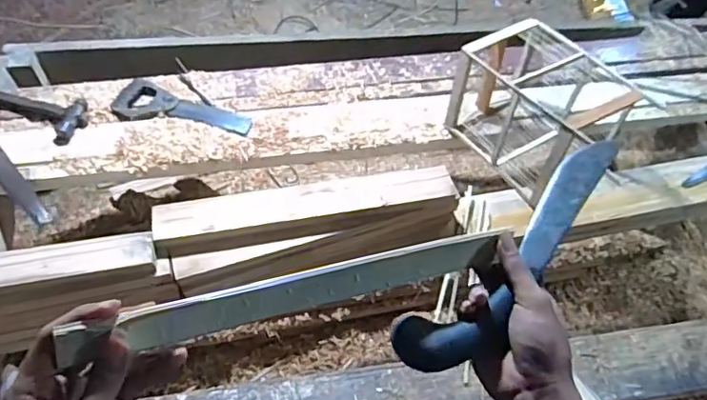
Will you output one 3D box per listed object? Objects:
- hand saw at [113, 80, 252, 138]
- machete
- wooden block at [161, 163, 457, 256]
[{"bbox_3d":[-0.397,-0.197,1.254,0.312,0.028,0.109,18,59,7],"label":"hand saw"},{"bbox_3d":[0.165,0.037,0.515,0.069,0.033,0.336,38,55,19],"label":"machete"},{"bbox_3d":[-0.079,0.014,1.013,0.552,0.048,0.091,-9,59,-10],"label":"wooden block"}]

